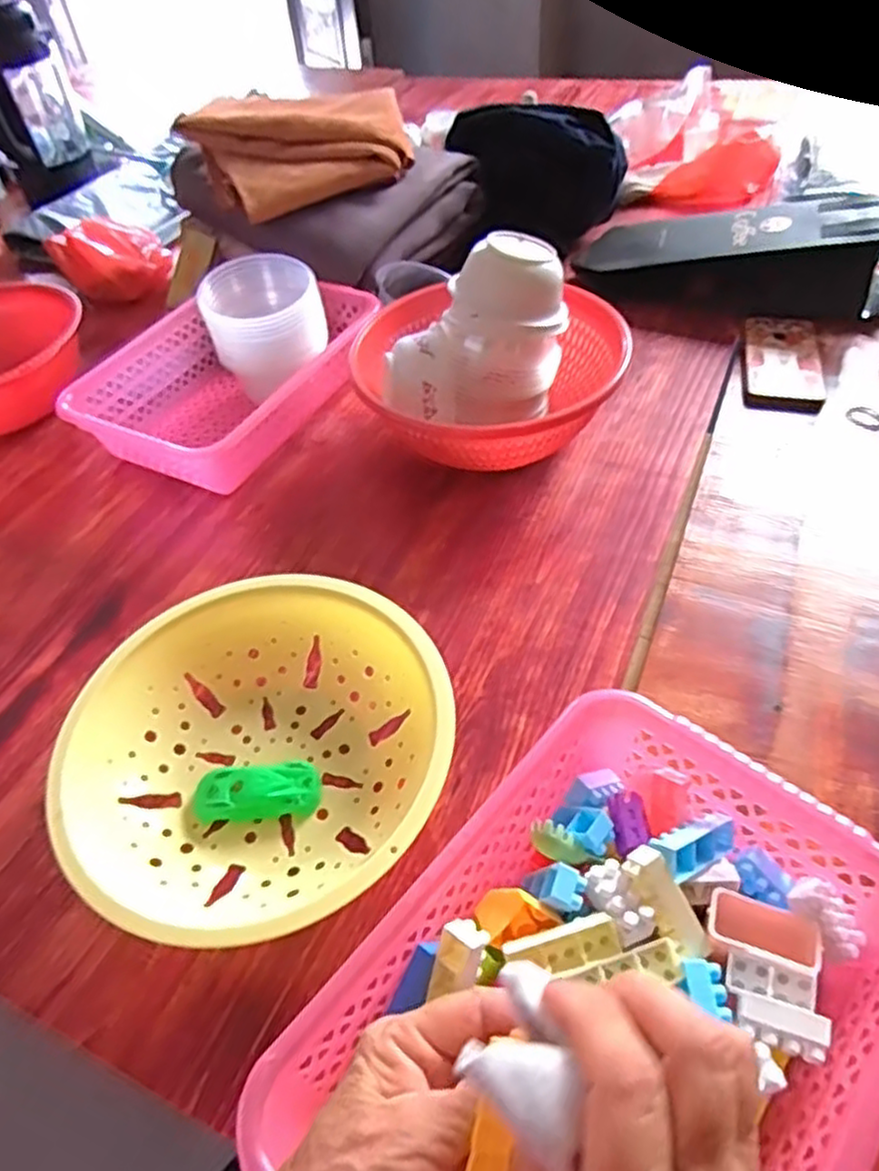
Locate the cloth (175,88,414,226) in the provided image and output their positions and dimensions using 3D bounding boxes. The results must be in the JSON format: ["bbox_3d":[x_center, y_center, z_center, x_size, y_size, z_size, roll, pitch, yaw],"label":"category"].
[{"bbox_3d":[-0.159,-0.543,0.870,0.262,0.072,0.209,-25,51,-15],"label":"cloth"}]

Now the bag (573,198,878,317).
[{"bbox_3d":[0.357,-0.383,0.836,0.385,0.092,0.135,10,51,14],"label":"bag"}]

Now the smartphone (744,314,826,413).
[{"bbox_3d":[0.370,-0.243,0.769,0.079,0.013,0.159,11,51,14],"label":"smartphone"}]

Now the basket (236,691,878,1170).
[{"bbox_3d":[0.089,0.214,0.360,0.219,0.079,0.293,33,60,29],"label":"basket"}]

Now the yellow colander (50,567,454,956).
[{"bbox_3d":[-0.120,0.112,0.480,0.233,0.064,0.246,-3,49,3],"label":"yellow colander"}]

